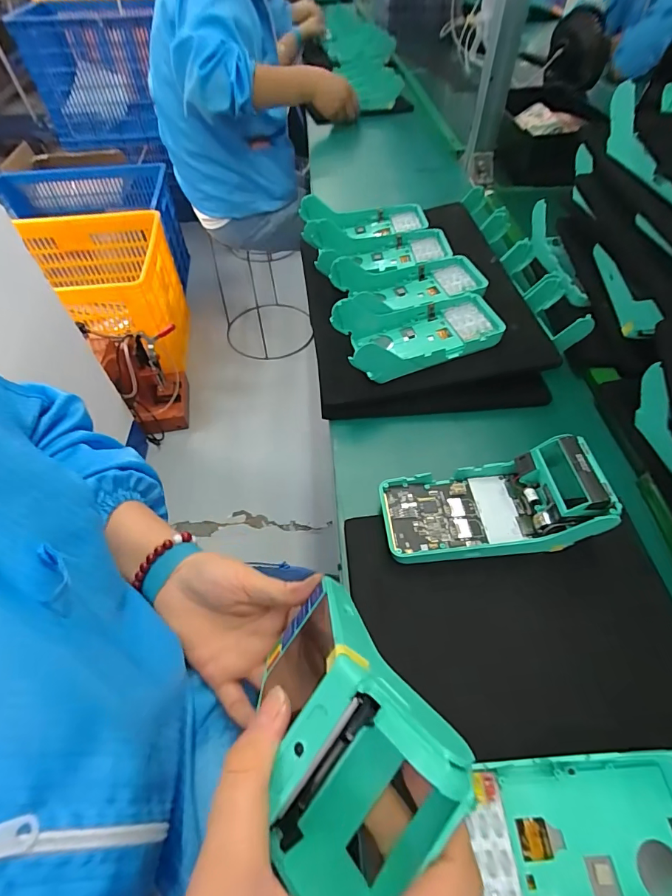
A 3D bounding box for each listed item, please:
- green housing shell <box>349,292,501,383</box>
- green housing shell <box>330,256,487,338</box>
[{"bbox_3d":[0.090,-0.123,0.449,0.175,0.047,0.078,-14,57,-11],"label":"green housing shell"},{"bbox_3d":[0.079,-0.183,0.490,0.195,0.050,0.094,-13,57,-10],"label":"green housing shell"}]

